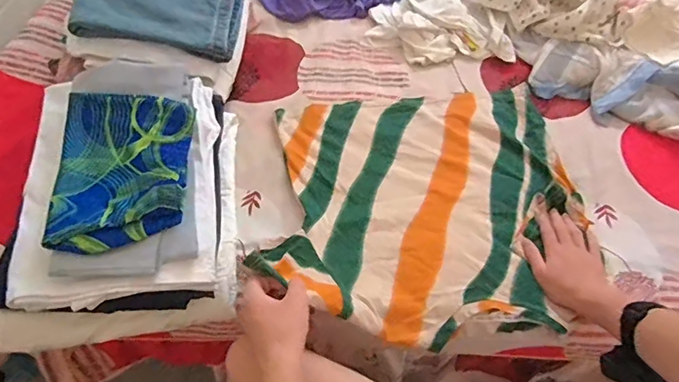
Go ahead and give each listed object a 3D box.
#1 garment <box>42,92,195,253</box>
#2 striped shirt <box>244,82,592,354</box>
[{"bbox_3d":[-0.283,-0.029,0.623,0.162,0.044,0.228,-1,53,-4],"label":"garment"},{"bbox_3d":[0.138,-0.010,0.768,0.474,0.075,0.483,2,56,-1],"label":"striped shirt"}]

